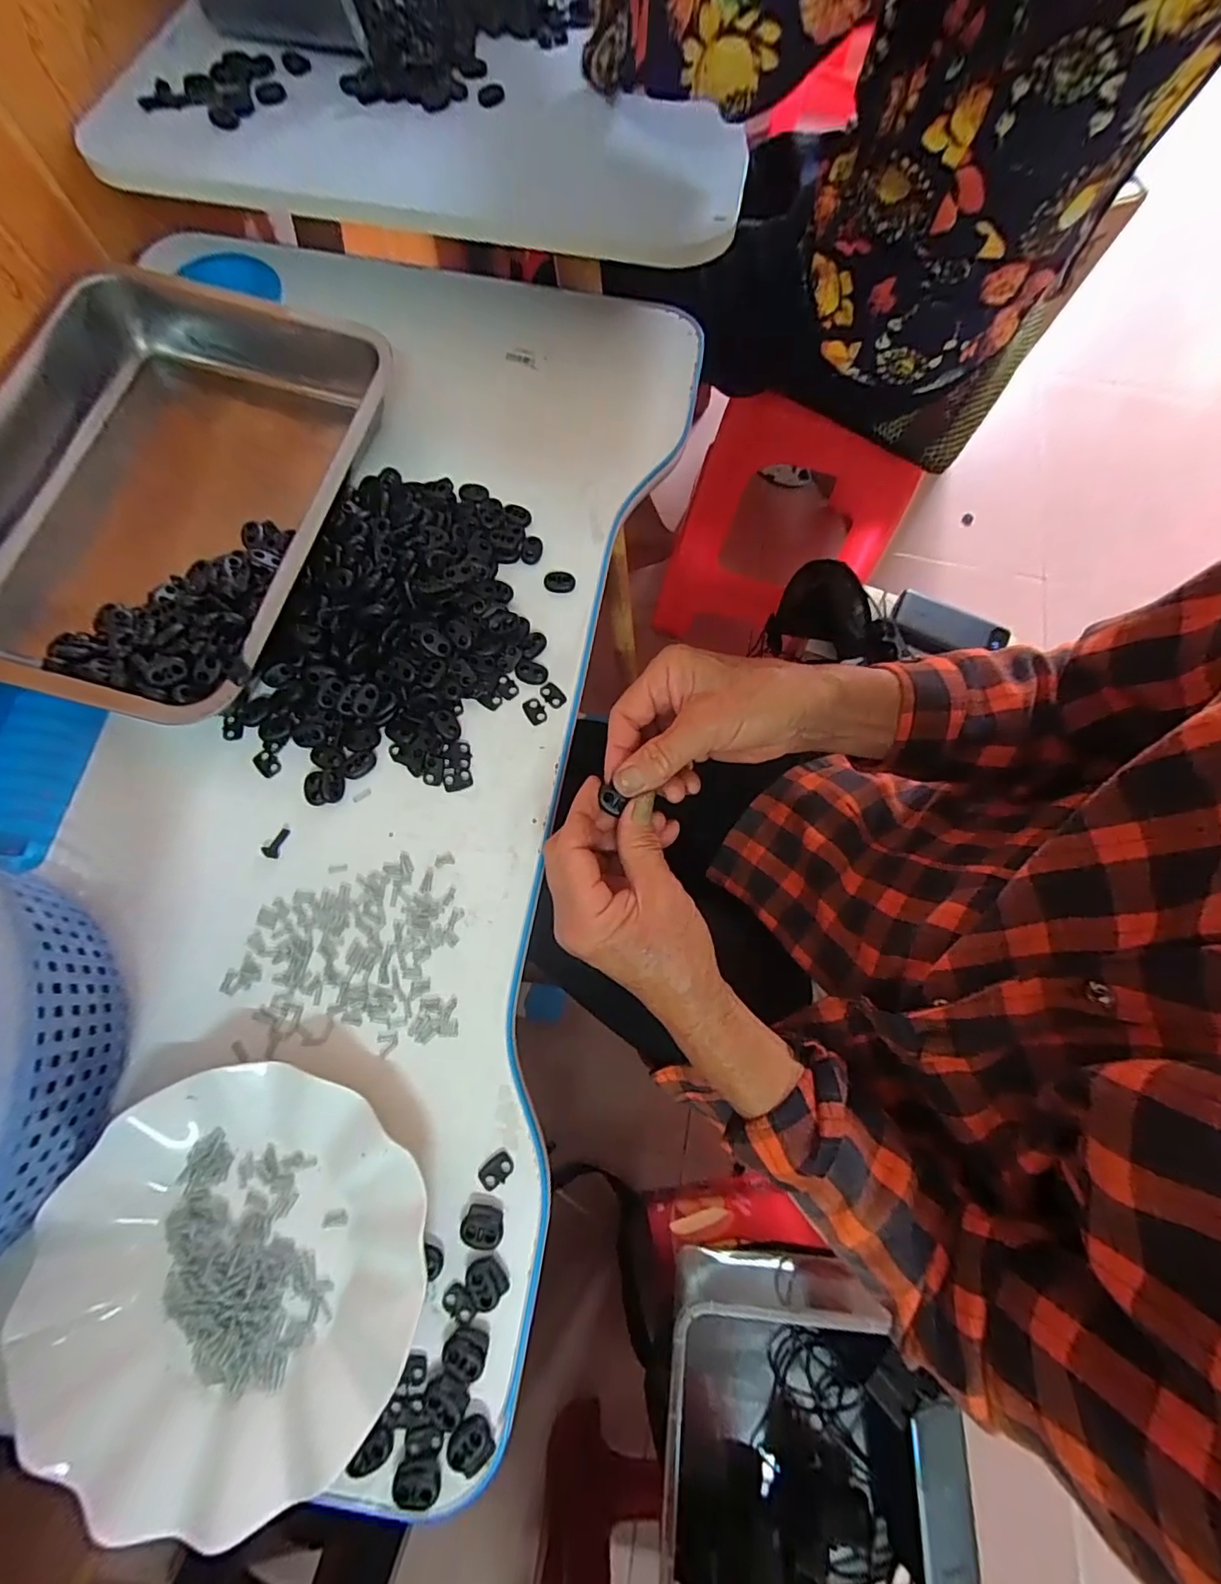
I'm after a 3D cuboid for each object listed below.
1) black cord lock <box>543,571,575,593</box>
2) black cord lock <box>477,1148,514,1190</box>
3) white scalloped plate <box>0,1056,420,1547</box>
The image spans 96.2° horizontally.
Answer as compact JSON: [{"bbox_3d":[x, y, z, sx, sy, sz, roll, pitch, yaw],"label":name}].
[{"bbox_3d":[-0.036,-0.150,0.392,0.022,0.006,0.014,2,74,-1],"label":"black cord lock"},{"bbox_3d":[-0.062,0.205,0.296,0.020,0.004,0.013,-41,79,-11],"label":"black cord lock"},{"bbox_3d":[-0.186,0.236,0.270,0.179,0.023,0.179,0,74,-1],"label":"white scalloped plate"}]

